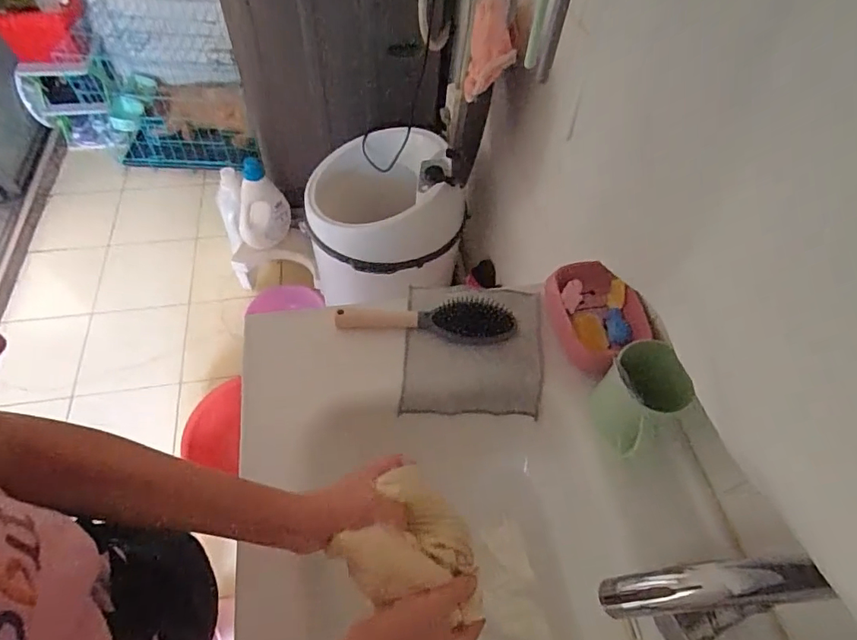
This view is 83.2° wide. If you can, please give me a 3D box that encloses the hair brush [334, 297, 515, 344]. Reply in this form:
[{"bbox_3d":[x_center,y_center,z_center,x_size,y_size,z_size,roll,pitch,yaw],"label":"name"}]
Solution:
[{"bbox_3d":[-0.003,-0.004,0.625,0.228,0.030,0.052,4,56,-2],"label":"hair brush"}]

